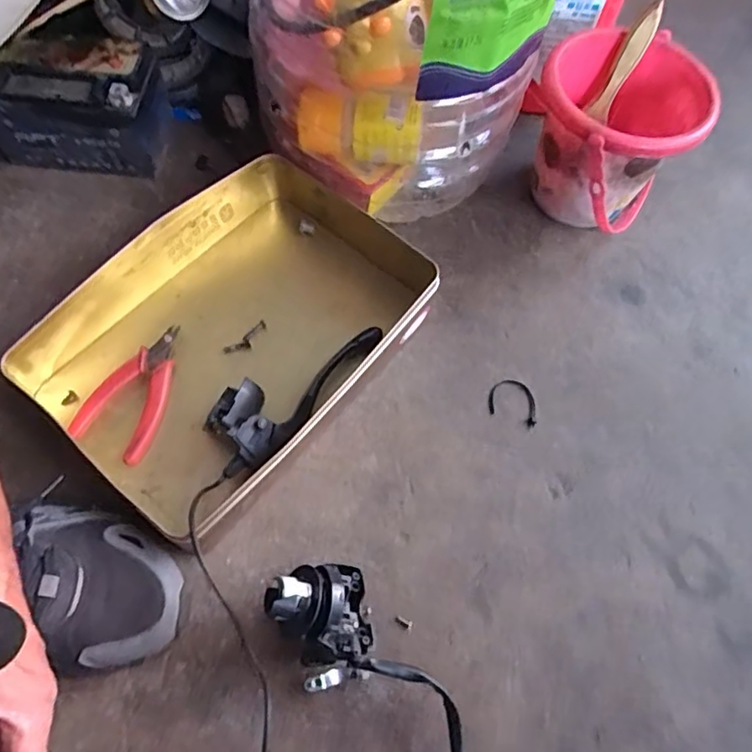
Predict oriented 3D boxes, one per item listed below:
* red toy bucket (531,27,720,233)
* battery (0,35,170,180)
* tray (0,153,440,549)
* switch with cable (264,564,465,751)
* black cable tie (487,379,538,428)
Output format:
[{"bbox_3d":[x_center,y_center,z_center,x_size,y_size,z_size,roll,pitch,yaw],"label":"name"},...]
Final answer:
[{"bbox_3d":[0.216,-0.227,0.564,0.142,0.134,0.152,1,65,-3],"label":"red toy bucket"},{"bbox_3d":[-0.285,-0.262,0.565,0.155,0.096,0.103,5,65,-1],"label":"battery"},{"bbox_3d":[-0.116,-0.040,0.495,0.225,0.061,0.297,36,68,12],"label":"tray"},{"bbox_3d":[-0.007,0.248,0.364,0.134,0.068,0.248,2,65,-2],"label":"switch with cable"},{"bbox_3d":[0.122,0.022,0.516,0.045,0.004,0.038,23,66,7],"label":"black cable tie"}]

